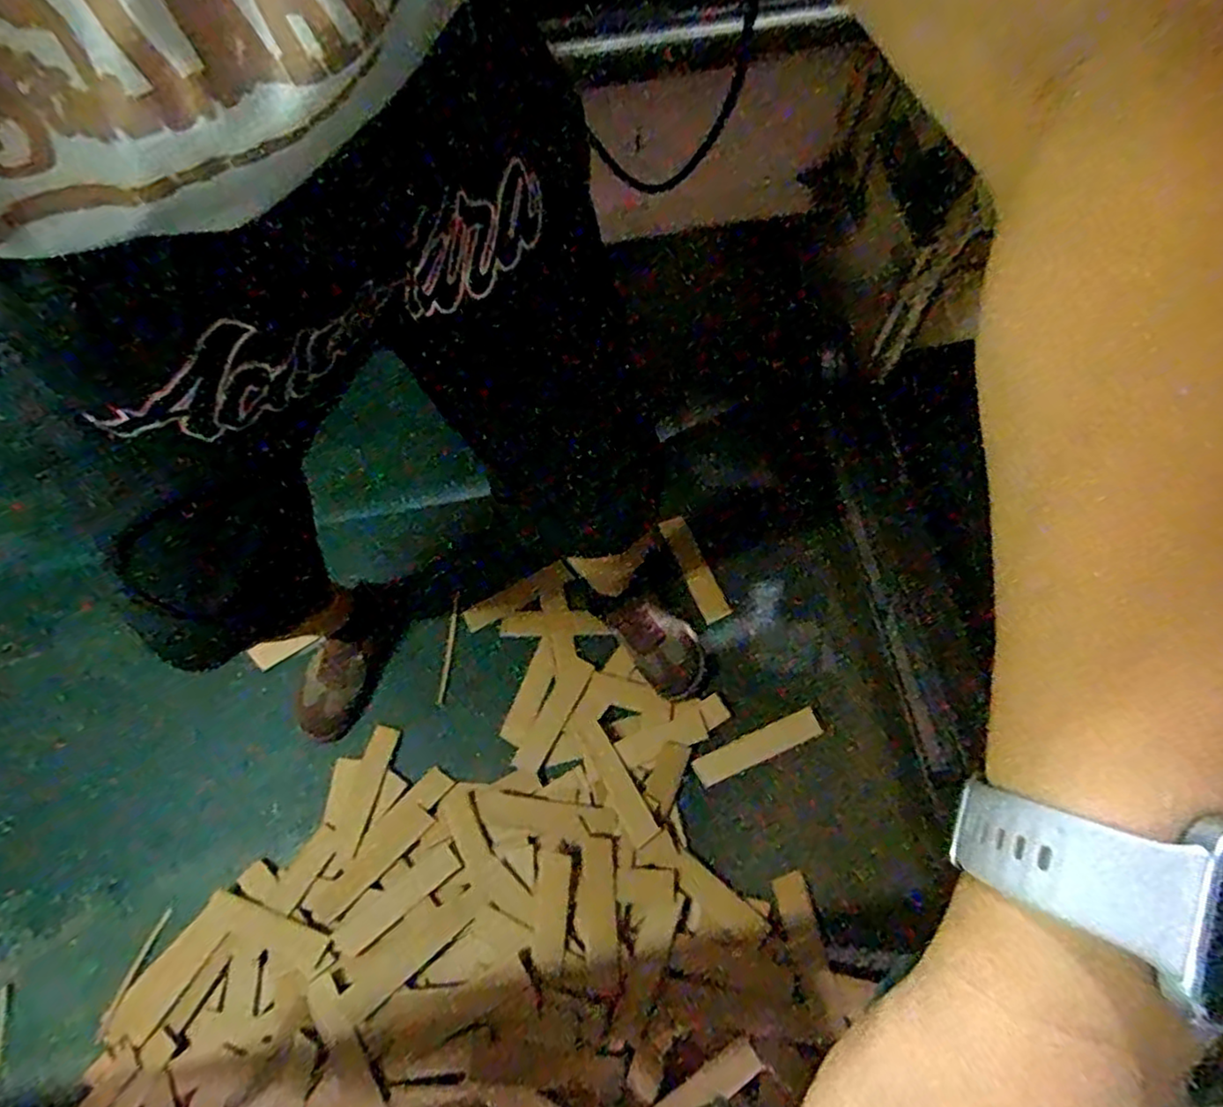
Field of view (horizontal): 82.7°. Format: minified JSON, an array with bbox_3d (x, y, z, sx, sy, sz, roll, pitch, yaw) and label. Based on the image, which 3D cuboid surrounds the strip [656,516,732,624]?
[{"bbox_3d":[0.124,0.023,1.044,0.041,0.005,0.165,-29,80,9],"label":"strip"}]

